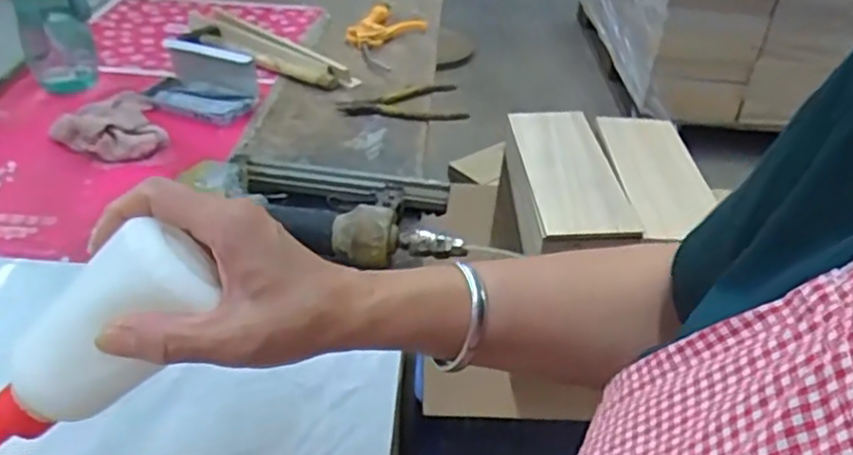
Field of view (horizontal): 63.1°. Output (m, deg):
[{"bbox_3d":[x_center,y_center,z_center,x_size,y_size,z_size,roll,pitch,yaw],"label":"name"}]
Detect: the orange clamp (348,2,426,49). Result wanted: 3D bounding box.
[{"bbox_3d":[-0.075,-0.308,1.043,0.115,0.020,0.125,-15,40,-25],"label":"orange clamp"}]

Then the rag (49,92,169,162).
[{"bbox_3d":[-0.351,-0.119,0.761,0.105,0.023,0.149,-14,40,-24],"label":"rag"}]

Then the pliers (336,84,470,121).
[{"bbox_3d":[-0.029,-0.147,0.840,0.151,0.010,0.099,-4,37,-12],"label":"pliers"}]

